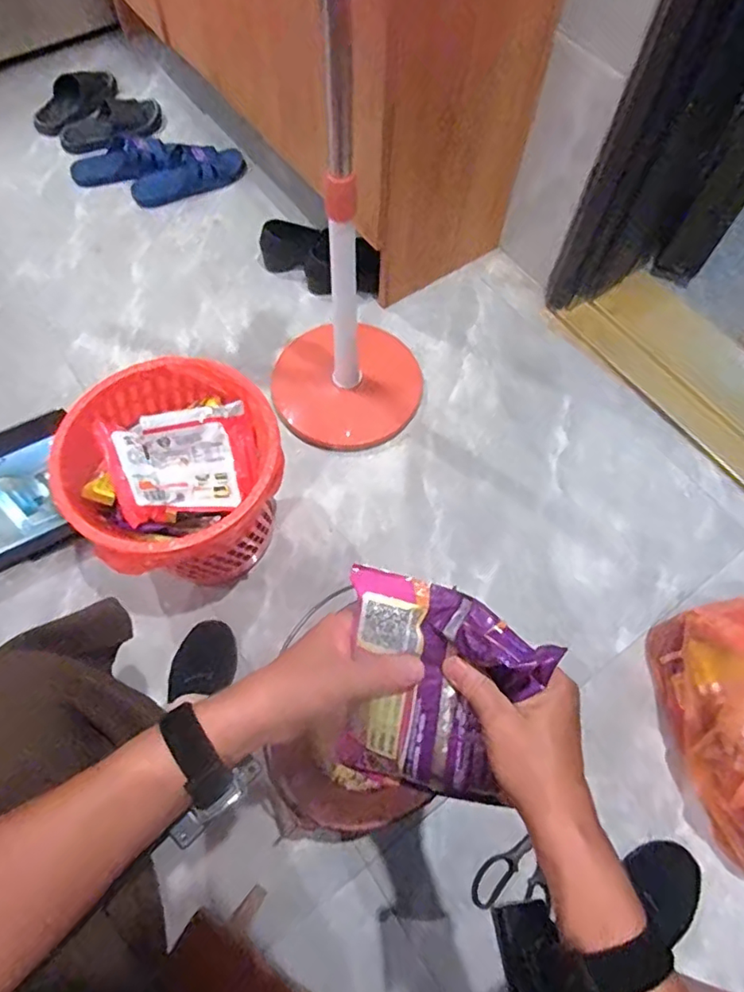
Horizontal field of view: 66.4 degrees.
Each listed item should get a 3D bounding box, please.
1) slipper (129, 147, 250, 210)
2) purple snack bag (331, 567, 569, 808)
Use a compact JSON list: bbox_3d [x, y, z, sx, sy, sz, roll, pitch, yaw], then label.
[{"bbox_3d":[-0.429,-0.763,1.347,0.275,0.044,0.139,-34,71,-17],"label":"slipper"},{"bbox_3d":[0.037,0.152,0.402,0.134,0.028,0.175,18,107,15],"label":"purple snack bag"}]

